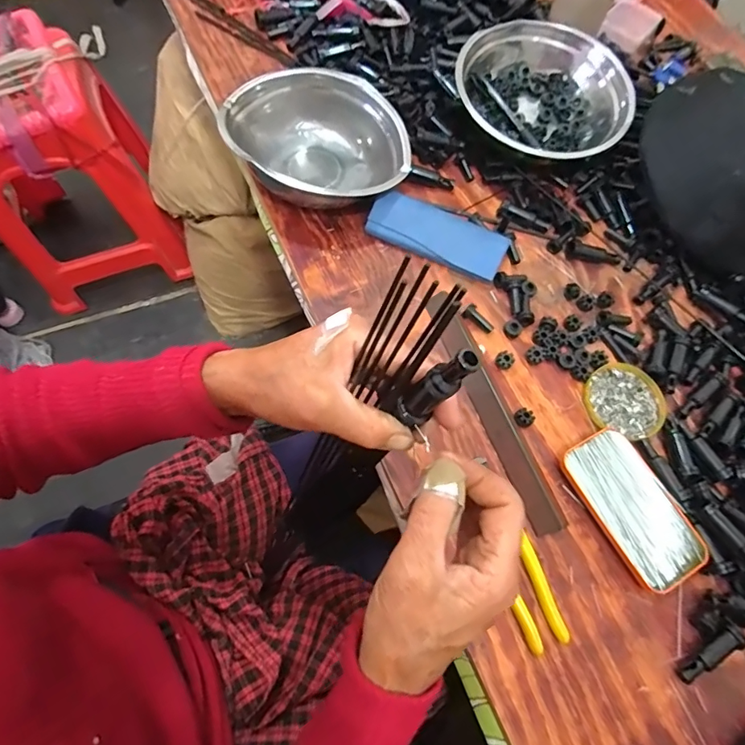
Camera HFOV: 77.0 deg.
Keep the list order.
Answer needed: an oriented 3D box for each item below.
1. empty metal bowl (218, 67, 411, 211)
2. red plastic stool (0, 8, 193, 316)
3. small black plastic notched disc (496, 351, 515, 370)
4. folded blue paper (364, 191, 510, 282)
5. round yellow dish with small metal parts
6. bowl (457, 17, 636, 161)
[{"bbox_3d":[-0.064,-0.274,0.561,0.220,0.058,0.182,26,67,4],"label":"empty metal bowl"},{"bbox_3d":[-0.706,-0.465,1.102,0.353,0.470,0.376,-22,72,-15],"label":"red plastic stool"},{"bbox_3d":[0.143,-0.013,0.505,0.018,0.009,0.018,3,67,-6],"label":"small black plastic notched disc"},{"bbox_3d":[0.075,-0.161,0.544,0.158,0.011,0.058,22,89,1],"label":"folded blue paper"},{"bbox_3d":[0.271,0.031,0.503,0.087,0.008,0.081,3,67,-6],"label":"round yellow dish with small metal parts"},{"bbox_3d":[0.215,-0.344,0.594,0.182,0.075,0.189,1,68,-2],"label":"bowl"}]

